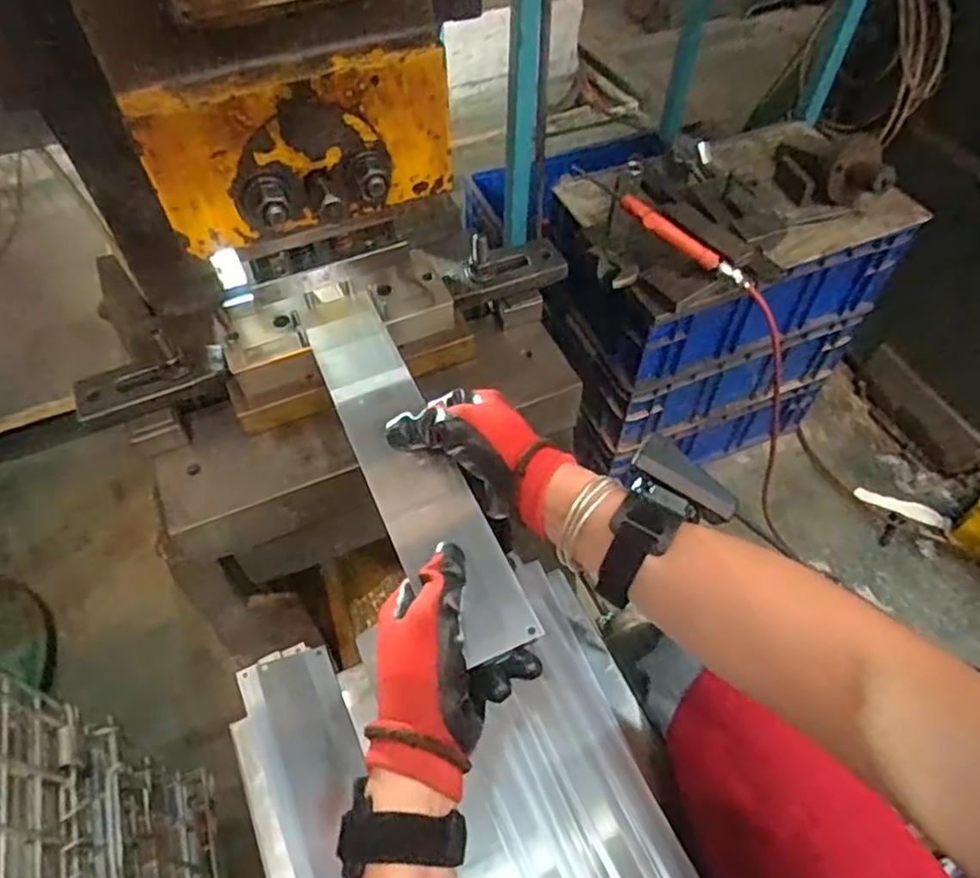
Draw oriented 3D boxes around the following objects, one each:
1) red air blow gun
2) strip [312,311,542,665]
[{"bbox_3d":[0.227,-0.276,0.870,0.271,0.026,0.027,33,58,-3],"label":"red air blow gun"},{"bbox_3d":[-0.058,0.015,0.472,0.061,0.006,0.297,-22,57,-13],"label":"strip"}]

